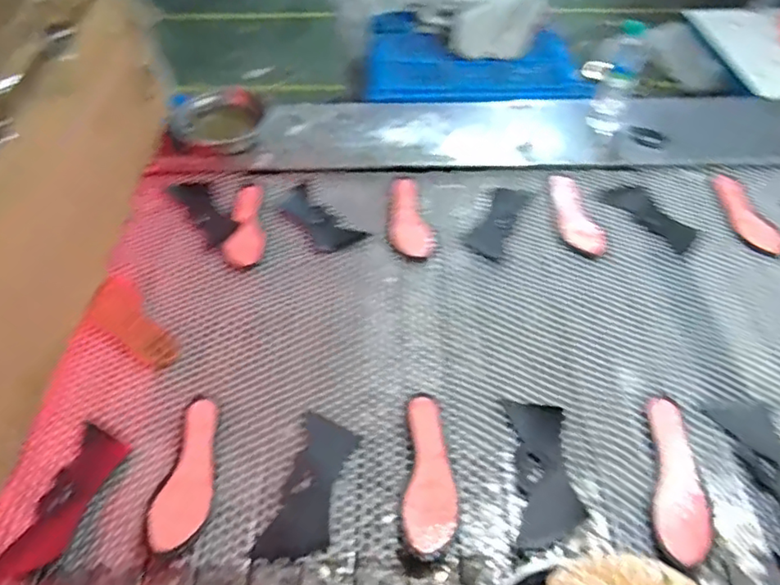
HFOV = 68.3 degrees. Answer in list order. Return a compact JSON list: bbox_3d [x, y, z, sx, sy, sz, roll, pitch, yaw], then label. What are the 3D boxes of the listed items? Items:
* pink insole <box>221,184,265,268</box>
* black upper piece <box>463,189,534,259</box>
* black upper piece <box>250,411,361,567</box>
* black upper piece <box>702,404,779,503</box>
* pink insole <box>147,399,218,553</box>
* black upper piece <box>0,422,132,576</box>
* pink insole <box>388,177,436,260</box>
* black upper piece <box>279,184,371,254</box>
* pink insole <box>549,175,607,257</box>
[{"bbox_3d":[-0.279,-0.136,1.117,0.073,0.005,0.225,-4,49,-2],"label":"pink insole"},{"bbox_3d":[0.214,-0.141,1.115,0.069,0.009,0.187,22,53,20],"label":"black upper piece"},{"bbox_3d":[-0.106,0.265,0.782,0.085,0.009,0.206,11,50,11],"label":"black upper piece"},{"bbox_3d":[0.535,0.234,0.794,0.090,0.015,0.202,-12,49,-8],"label":"black upper piece"},{"bbox_3d":[-0.270,0.244,0.789,0.068,0.018,0.209,3,49,4],"label":"pink insole"},{"bbox_3d":[-0.431,0.275,0.770,0.074,0.006,0.200,11,50,11],"label":"black upper piece"},{"bbox_3d":[0.032,-0.149,1.135,0.077,0.009,0.218,-8,49,-5],"label":"pink insole"},{"bbox_3d":[-0.146,-0.142,1.131,0.090,0.006,0.198,-33,59,-31],"label":"black upper piece"},{"bbox_3d":[0.369,-0.156,1.144,0.081,0.024,0.207,-5,50,-5],"label":"pink insole"}]

